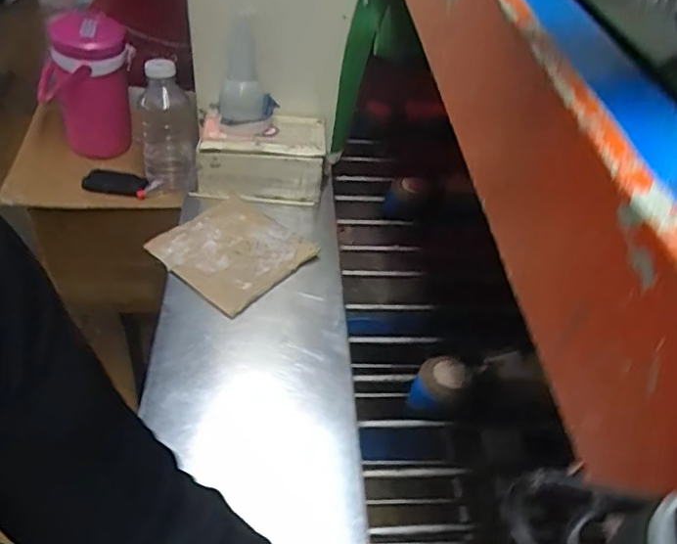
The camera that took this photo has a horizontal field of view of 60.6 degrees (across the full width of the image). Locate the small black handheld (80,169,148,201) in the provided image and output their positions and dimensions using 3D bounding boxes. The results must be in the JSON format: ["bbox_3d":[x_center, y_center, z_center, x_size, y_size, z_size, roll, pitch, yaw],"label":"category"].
[{"bbox_3d":[-0.400,-0.158,1.033,0.116,0.023,0.044,8,82,7],"label":"small black handheld"}]

